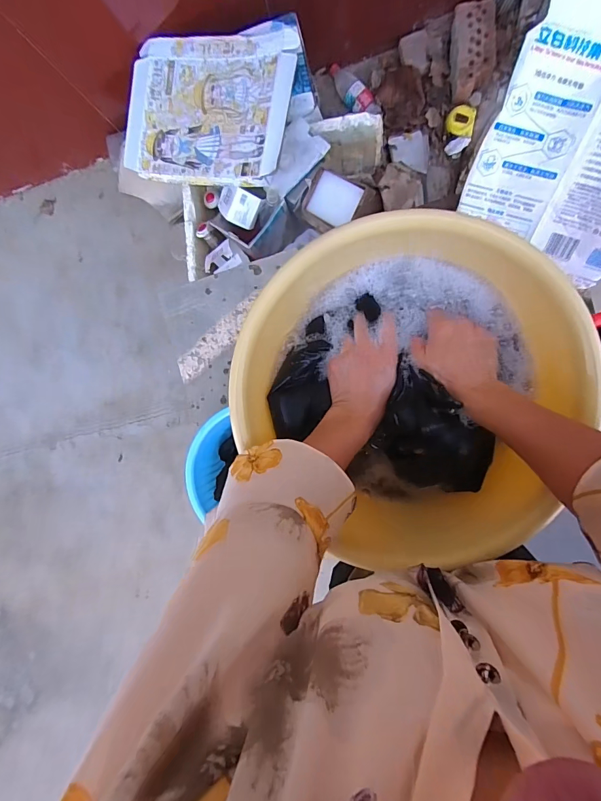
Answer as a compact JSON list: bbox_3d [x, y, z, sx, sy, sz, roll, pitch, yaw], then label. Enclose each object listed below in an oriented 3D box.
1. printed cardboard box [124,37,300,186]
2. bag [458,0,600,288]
[{"bbox_3d":[-0.249,-0.759,1.021,0.464,0.025,0.352,13,96,17],"label":"printed cardboard box"},{"bbox_3d":[0.512,-0.461,0.708,0.333,0.052,0.397,20,125,9],"label":"bag"}]

